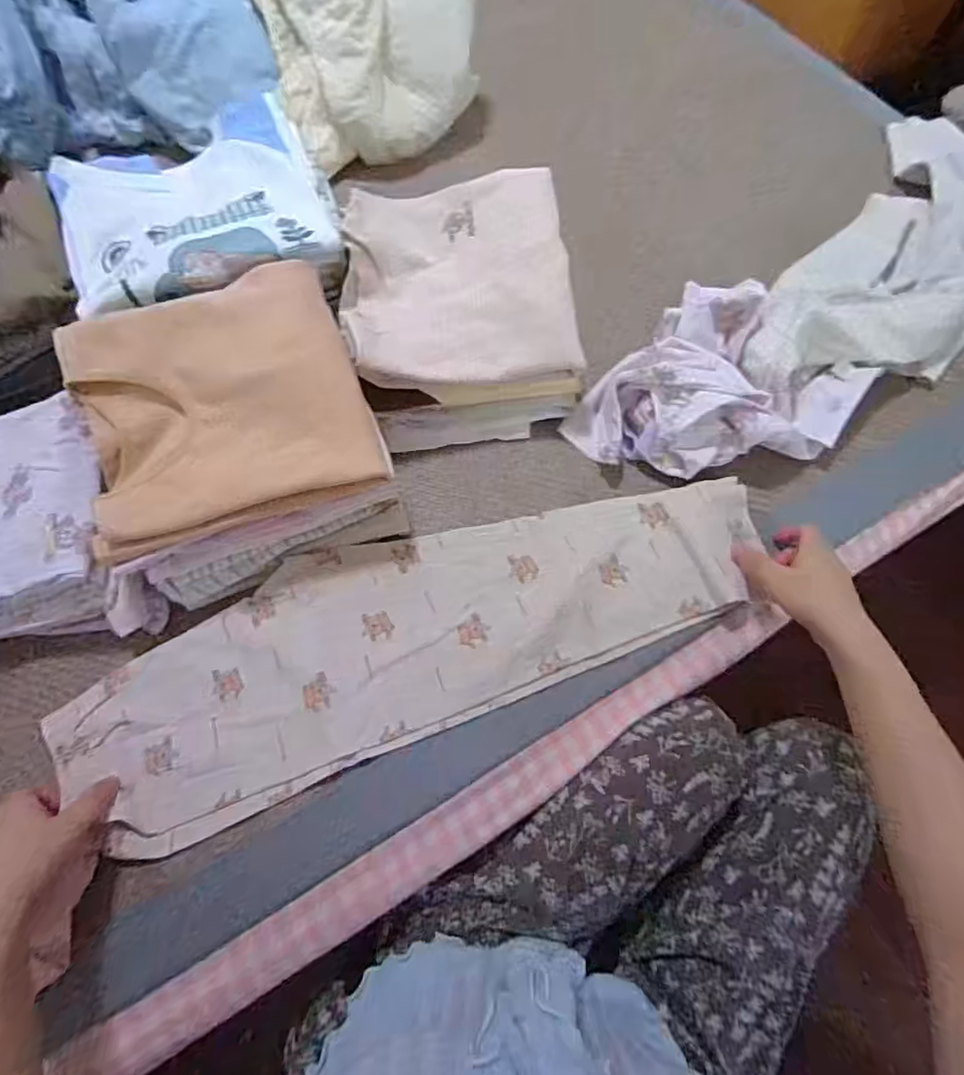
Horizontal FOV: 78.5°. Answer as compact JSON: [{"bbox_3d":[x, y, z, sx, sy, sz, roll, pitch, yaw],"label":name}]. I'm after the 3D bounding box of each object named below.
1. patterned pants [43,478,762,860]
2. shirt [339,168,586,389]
[{"bbox_3d":[-0.052,0.083,0.531,0.610,0.025,0.182,-19,69,-6],"label":"patterned pants"},{"bbox_3d":[-0.025,-0.257,0.592,0.217,0.065,0.215,-10,68,-3],"label":"shirt"}]

